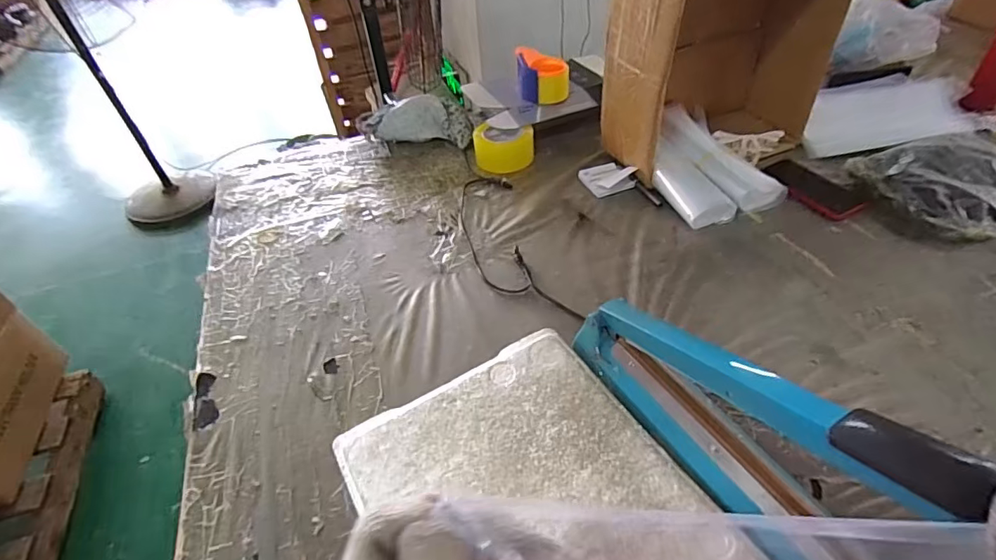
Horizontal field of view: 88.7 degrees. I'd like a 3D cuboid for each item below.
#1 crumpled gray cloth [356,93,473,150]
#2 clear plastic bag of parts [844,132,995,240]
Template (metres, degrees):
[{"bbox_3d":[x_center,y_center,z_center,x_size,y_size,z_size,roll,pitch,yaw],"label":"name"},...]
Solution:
[{"bbox_3d":[-0.167,-0.338,1.095,0.232,0.064,0.115,6,44,10],"label":"crumpled gray cloth"},{"bbox_3d":[0.765,-0.170,0.848,0.257,0.073,0.225,-17,45,-14],"label":"clear plastic bag of parts"}]

